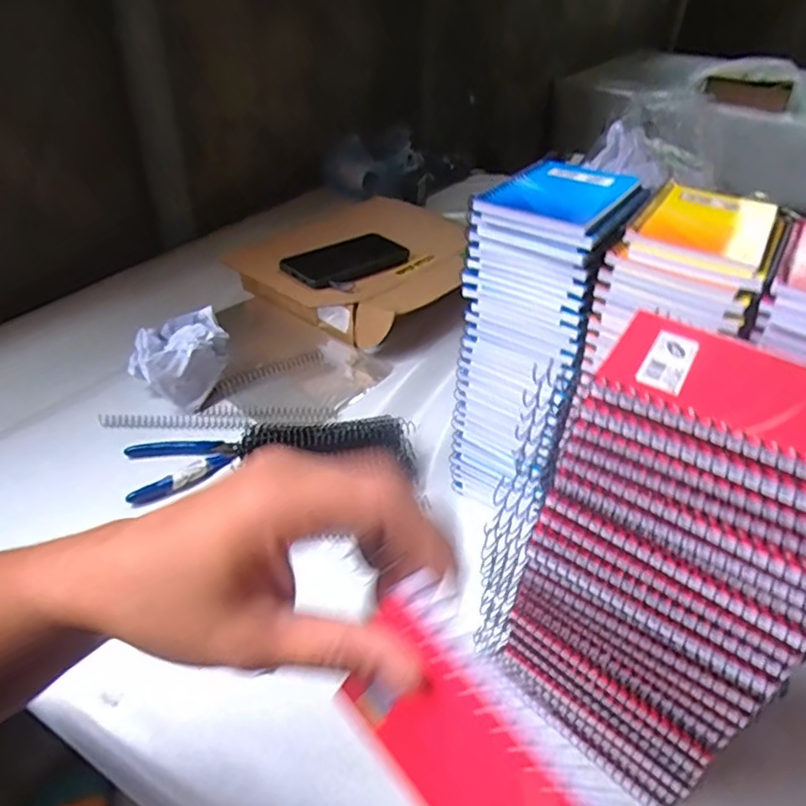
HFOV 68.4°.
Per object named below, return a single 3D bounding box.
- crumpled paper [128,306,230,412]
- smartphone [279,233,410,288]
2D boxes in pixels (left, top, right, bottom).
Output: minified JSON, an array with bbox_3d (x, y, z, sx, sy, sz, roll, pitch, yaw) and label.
[{"bbox_3d":[-0.238,-0.043,0.636,0.099,0.071,0.086,-8,43,-14],"label":"crumpled paper"},{"bbox_3d":[-0.074,-0.195,0.799,0.171,0.011,0.083,-29,52,-32],"label":"smartphone"}]

